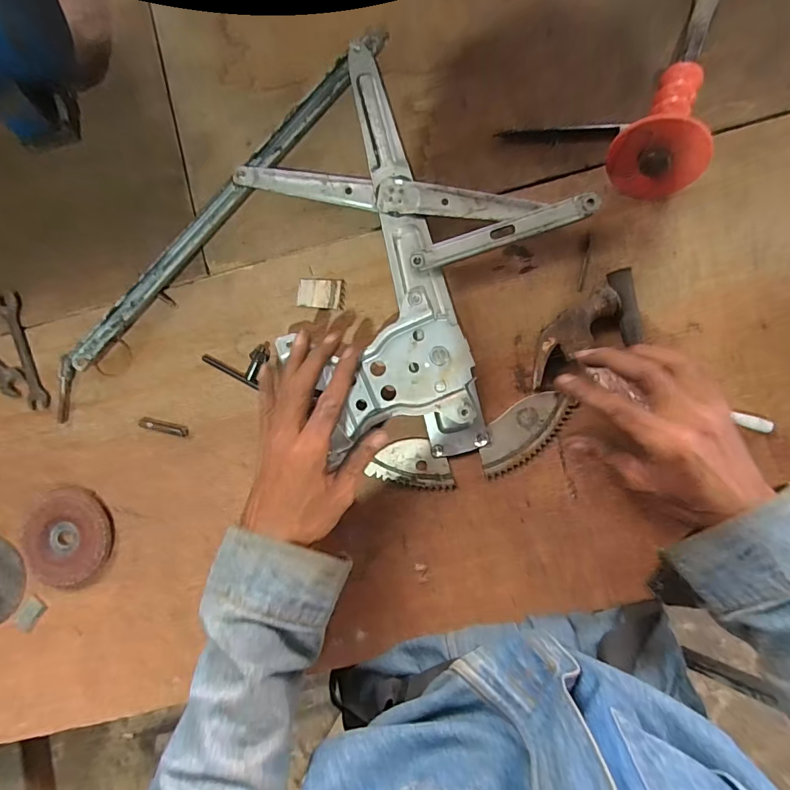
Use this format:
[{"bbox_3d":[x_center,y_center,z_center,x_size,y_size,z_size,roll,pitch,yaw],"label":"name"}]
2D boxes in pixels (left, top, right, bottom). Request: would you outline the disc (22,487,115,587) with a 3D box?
[{"bbox_3d":[-0.309,0.135,0.417,0.076,0.014,0.088,14,86,5],"label":"disc"}]

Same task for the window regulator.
[{"bbox_3d":[-0.057,-0.131,0.411,0.462,0.033,0.381,12,86,5],"label":"window regulator"}]

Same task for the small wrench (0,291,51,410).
[{"bbox_3d":[-0.371,-0.045,0.444,0.021,0.005,0.123,-22,84,2],"label":"small wrench"}]

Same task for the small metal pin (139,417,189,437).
[{"bbox_3d":[-0.221,0.030,0.423,0.048,0.004,0.010,13,86,5],"label":"small metal pin"}]

